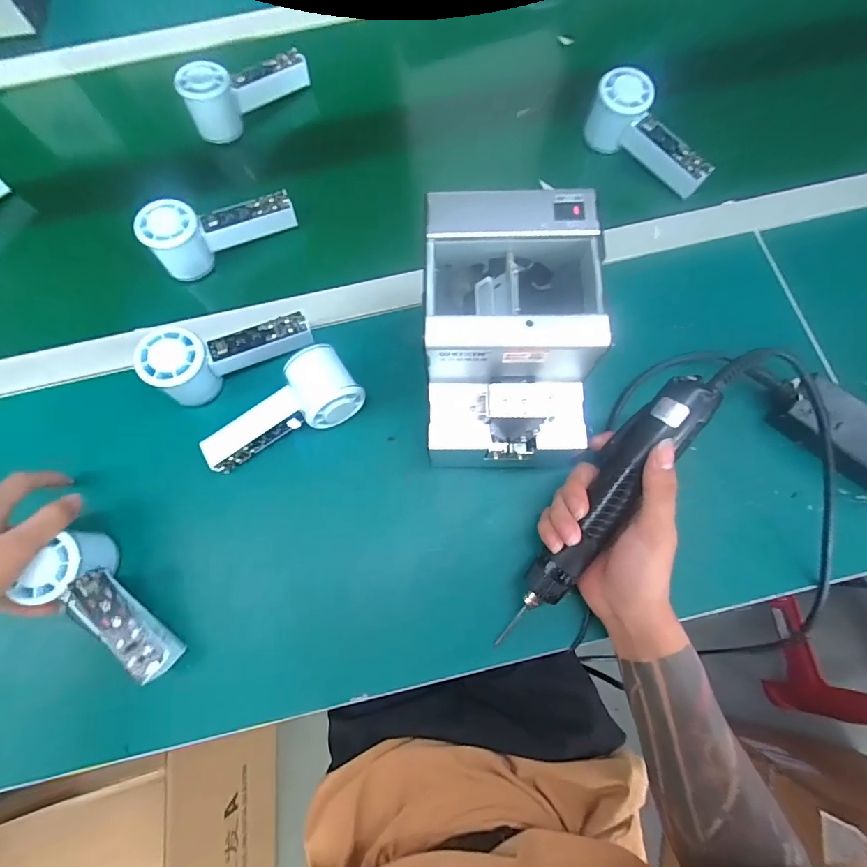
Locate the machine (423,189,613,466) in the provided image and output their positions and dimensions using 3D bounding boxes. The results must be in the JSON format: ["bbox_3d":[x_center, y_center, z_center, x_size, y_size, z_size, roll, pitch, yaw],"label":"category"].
[{"bbox_3d":[0.057,-0.070,0.345,0.122,0.115,0.180,-2,73,0],"label":"machine"}]

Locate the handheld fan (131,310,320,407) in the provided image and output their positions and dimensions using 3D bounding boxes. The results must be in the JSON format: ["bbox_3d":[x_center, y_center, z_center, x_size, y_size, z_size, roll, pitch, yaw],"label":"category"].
[{"bbox_3d":[-0.196,-0.073,0.429,0.151,0.064,0.055,-19,74,-20],"label":"handheld fan"}]

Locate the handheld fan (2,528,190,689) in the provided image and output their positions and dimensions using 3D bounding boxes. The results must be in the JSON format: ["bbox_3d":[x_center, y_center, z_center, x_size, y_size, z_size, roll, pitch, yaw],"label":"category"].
[{"bbox_3d":[-0.269,0.141,0.360,0.049,0.064,0.141,-43,89,-11],"label":"handheld fan"}]

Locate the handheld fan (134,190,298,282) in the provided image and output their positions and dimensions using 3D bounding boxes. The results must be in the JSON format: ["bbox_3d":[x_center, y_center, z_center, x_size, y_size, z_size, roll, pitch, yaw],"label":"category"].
[{"bbox_3d":[-0.224,-0.223,0.466,0.144,0.062,0.047,-31,76,-8],"label":"handheld fan"}]

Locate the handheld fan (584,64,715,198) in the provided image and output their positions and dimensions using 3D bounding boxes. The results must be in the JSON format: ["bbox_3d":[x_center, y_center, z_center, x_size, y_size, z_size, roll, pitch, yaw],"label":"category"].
[{"bbox_3d":[0.232,-0.320,0.472,0.042,0.056,0.144,-36,76,-10],"label":"handheld fan"}]

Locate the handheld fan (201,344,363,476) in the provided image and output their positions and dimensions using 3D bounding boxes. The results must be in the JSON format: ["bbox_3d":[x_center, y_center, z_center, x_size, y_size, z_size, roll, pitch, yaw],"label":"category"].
[{"bbox_3d":[-0.140,-0.013,0.416,0.147,0.066,0.065,-35,76,-9],"label":"handheld fan"}]

